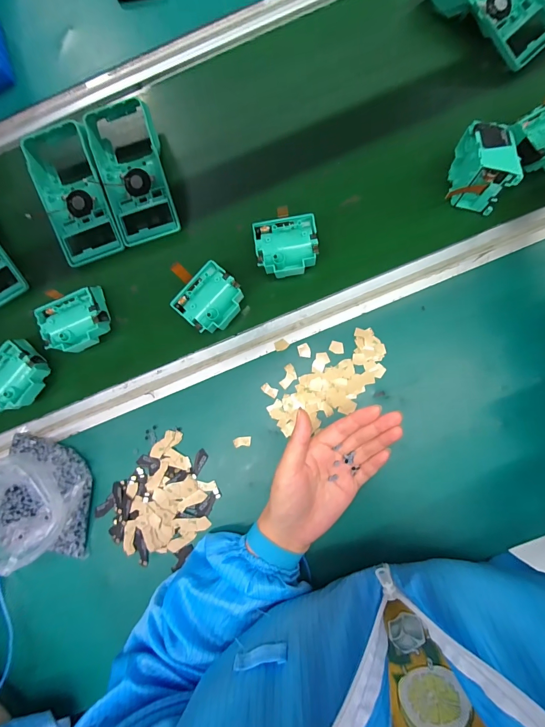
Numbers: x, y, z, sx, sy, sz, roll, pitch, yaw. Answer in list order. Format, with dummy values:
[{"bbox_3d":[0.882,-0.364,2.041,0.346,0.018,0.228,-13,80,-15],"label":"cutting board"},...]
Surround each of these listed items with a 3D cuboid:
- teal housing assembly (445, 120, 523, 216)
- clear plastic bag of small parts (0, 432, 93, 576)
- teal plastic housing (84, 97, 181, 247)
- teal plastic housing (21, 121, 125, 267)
[{"bbox_3d":[0.240,-0.224,0.388,0.054,0.073,0.064,11,85,6],"label":"teal housing assembly"},{"bbox_3d":[-0.282,0.159,0.383,0.116,0.076,0.131,3,84,6],"label":"clear plastic bag of small parts"},{"bbox_3d":[-0.188,-0.257,0.453,0.090,0.052,0.182,-14,79,1],"label":"teal plastic housing"},{"bbox_3d":[-0.270,-0.236,0.463,0.093,0.052,0.193,-17,79,1],"label":"teal plastic housing"}]

